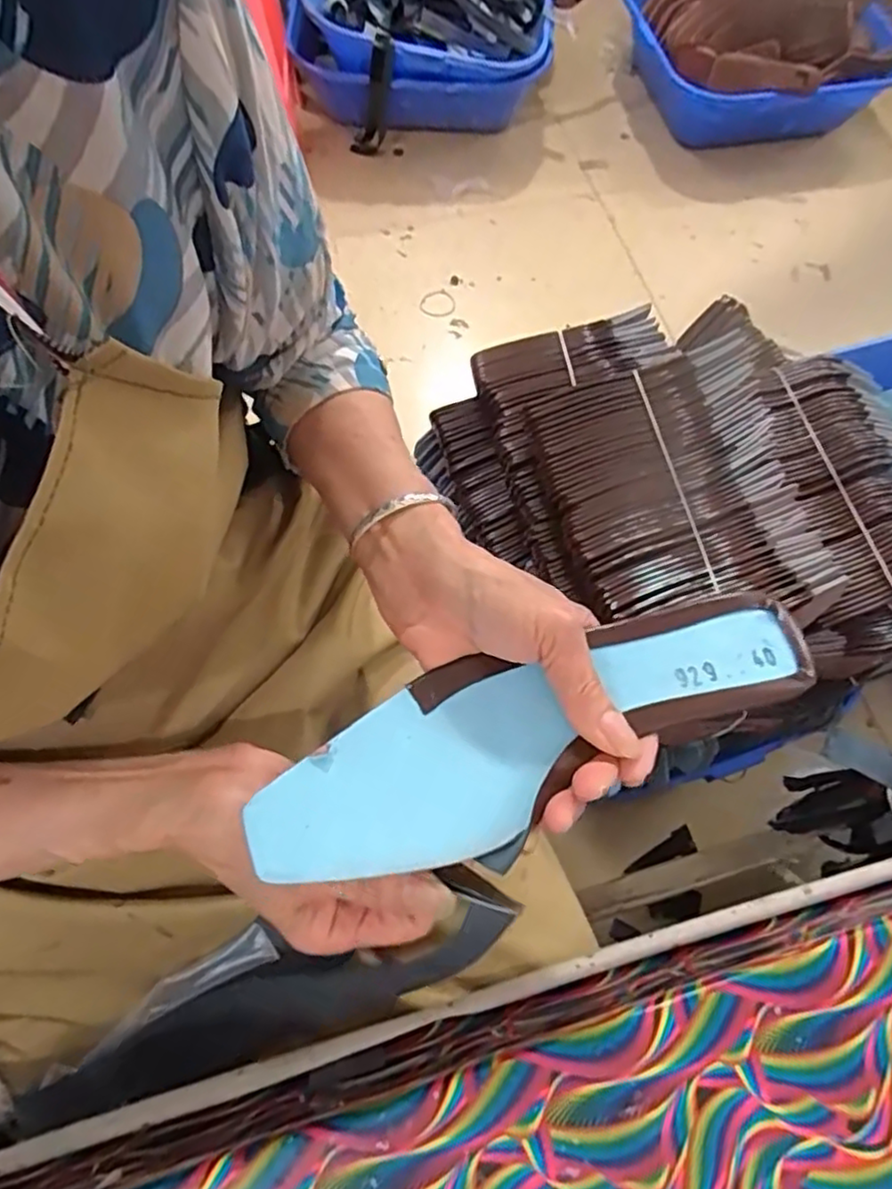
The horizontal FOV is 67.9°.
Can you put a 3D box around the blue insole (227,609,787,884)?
[{"bbox_3d":[0.042,0.057,0.288,0.247,0.017,0.066,-20,69,-15],"label":"blue insole"}]

